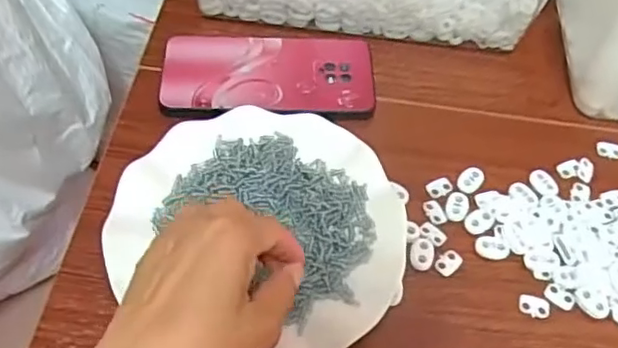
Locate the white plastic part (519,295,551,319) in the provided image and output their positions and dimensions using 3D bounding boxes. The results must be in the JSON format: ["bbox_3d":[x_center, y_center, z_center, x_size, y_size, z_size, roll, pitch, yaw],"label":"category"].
[{"bbox_3d":[0.146,0.085,0.390,0.019,0.004,0.014,11,57,3],"label":"white plastic part"}]

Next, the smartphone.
[{"bbox_3d":[-0.031,-0.077,0.474,0.161,0.007,0.080,-1,58,-5],"label":"smartphone"}]

